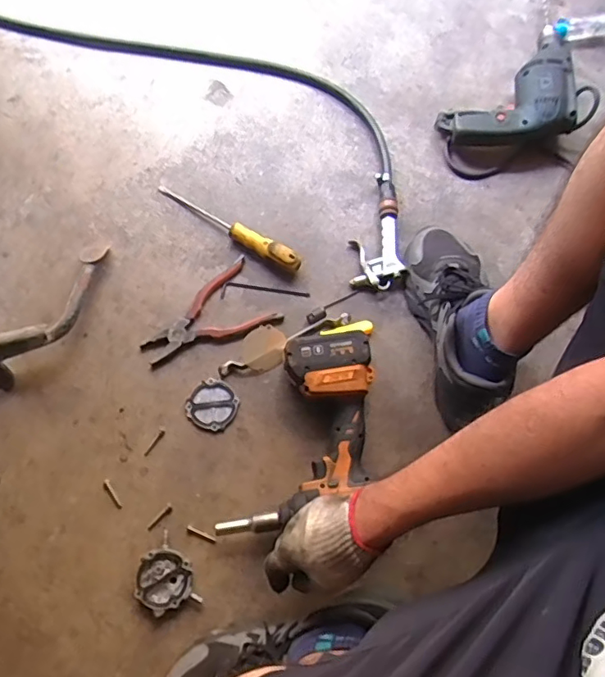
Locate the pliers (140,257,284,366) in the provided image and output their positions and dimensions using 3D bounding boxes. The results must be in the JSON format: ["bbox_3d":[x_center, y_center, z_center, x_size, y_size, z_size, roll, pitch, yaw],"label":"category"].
[{"bbox_3d":[-0.133,-0.025,0.748,0.180,0.015,0.103,-30,74,-11],"label":"pliers"}]

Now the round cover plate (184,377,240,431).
[{"bbox_3d":[-0.118,0.087,0.719,0.062,0.007,0.062,0,71,-1],"label":"round cover plate"}]

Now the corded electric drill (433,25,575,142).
[{"bbox_3d":[0.352,-0.372,0.838,0.297,0.059,0.163,-39,76,-13],"label":"corded electric drill"}]

